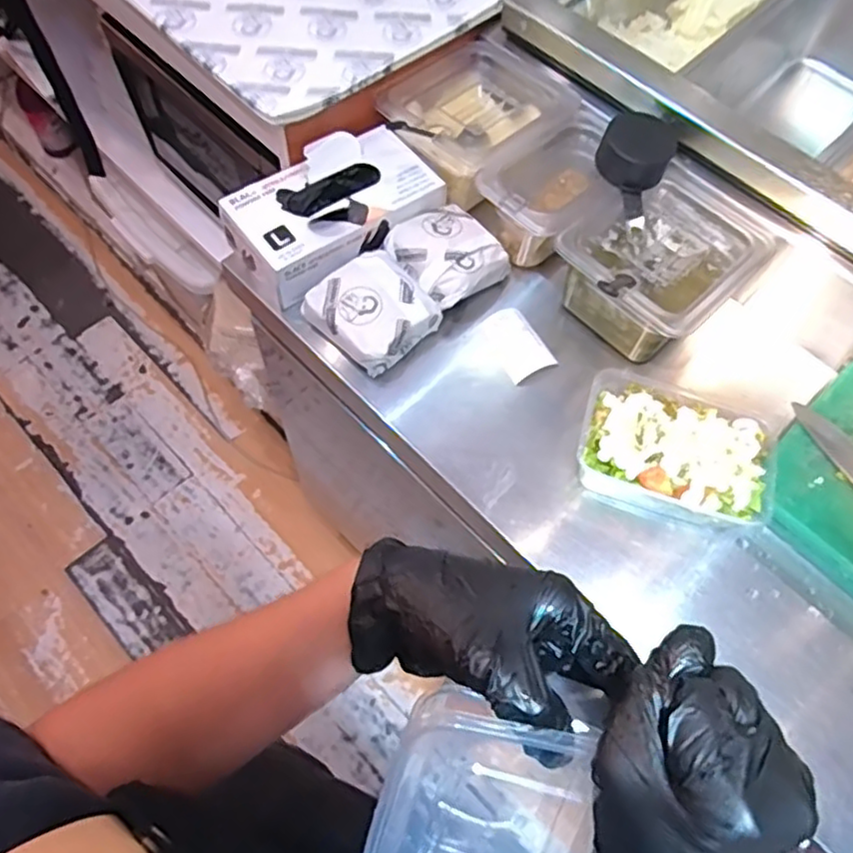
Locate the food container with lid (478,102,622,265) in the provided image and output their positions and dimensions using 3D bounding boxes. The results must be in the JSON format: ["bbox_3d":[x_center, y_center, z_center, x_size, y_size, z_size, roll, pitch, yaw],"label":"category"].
[{"bbox_3d":[0.144,-0.236,0.694,0.168,0.083,0.120,-36,70,-19],"label":"food container with lid"}]

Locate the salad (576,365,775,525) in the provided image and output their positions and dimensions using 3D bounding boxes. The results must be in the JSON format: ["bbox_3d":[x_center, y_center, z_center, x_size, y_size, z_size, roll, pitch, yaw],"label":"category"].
[{"bbox_3d":[0.223,0.022,0.594,0.169,0.055,0.113,21,64,8],"label":"salad"}]

